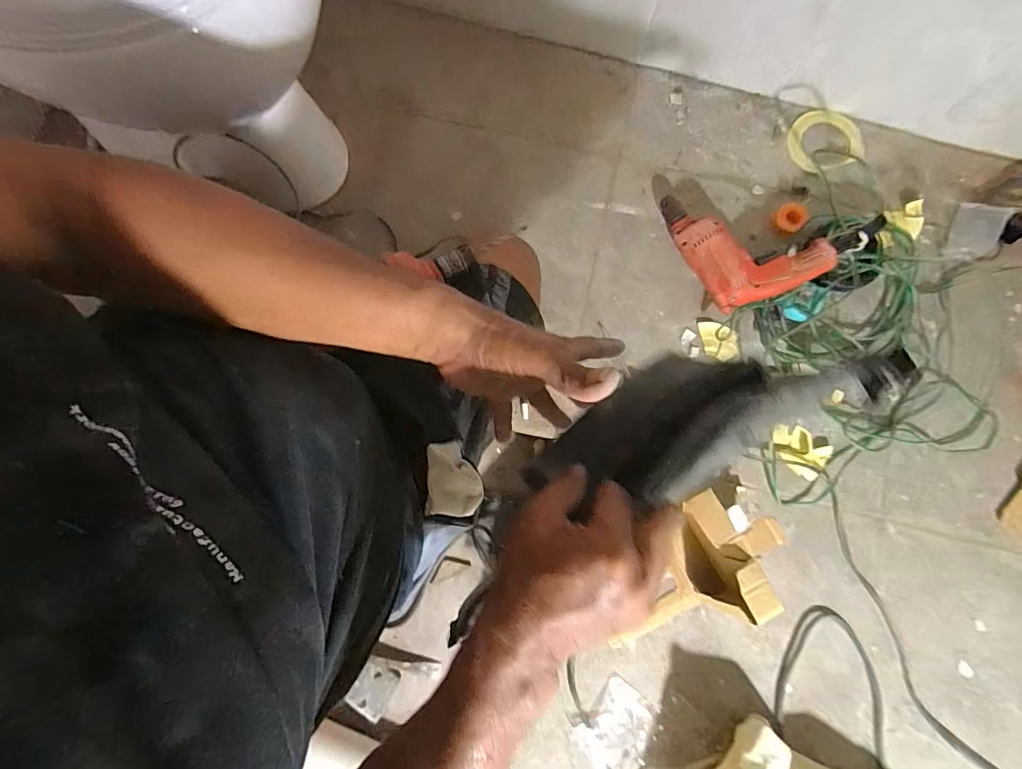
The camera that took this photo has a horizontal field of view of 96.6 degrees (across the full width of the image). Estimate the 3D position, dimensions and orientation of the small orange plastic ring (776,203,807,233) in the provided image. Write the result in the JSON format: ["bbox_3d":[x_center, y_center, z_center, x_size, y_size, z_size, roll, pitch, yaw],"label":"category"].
[{"bbox_3d":[0.466,-0.278,0.757,0.046,0.020,0.043,0,79,0],"label":"small orange plastic ring"}]

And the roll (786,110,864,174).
[{"bbox_3d":[0.549,-0.427,0.800,0.132,0.014,0.115,-13,79,-3],"label":"roll"}]

